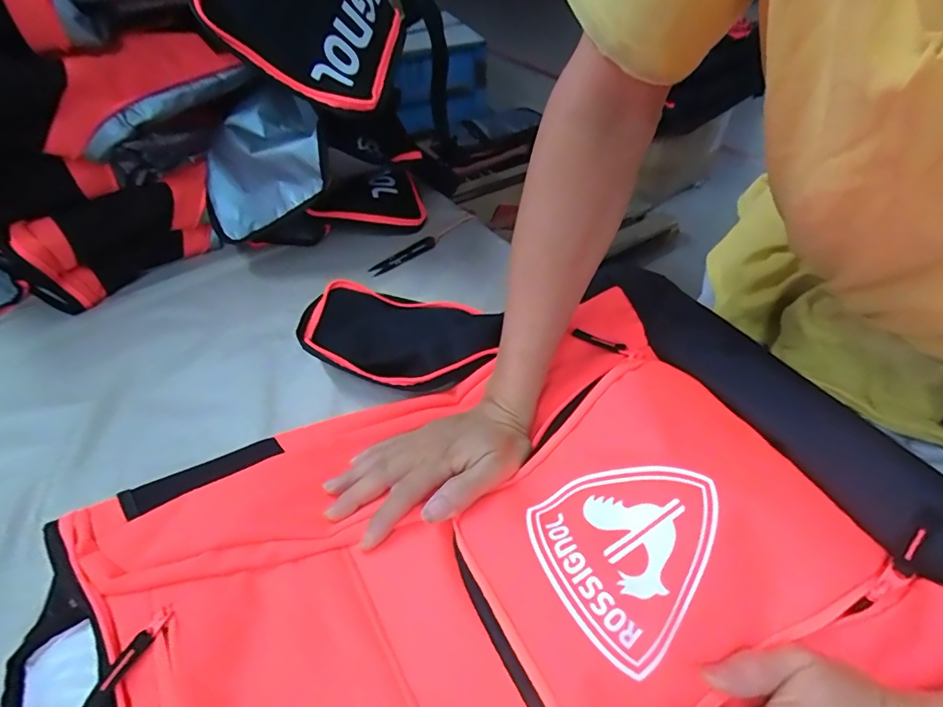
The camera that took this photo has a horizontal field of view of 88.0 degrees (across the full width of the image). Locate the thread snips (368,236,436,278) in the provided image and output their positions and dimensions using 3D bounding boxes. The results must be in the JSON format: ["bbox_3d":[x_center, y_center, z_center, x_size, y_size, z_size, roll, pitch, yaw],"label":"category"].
[{"bbox_3d":[-0.091,-0.130,0.656,0.103,0.005,0.023,-33,55,-24],"label":"thread snips"}]

